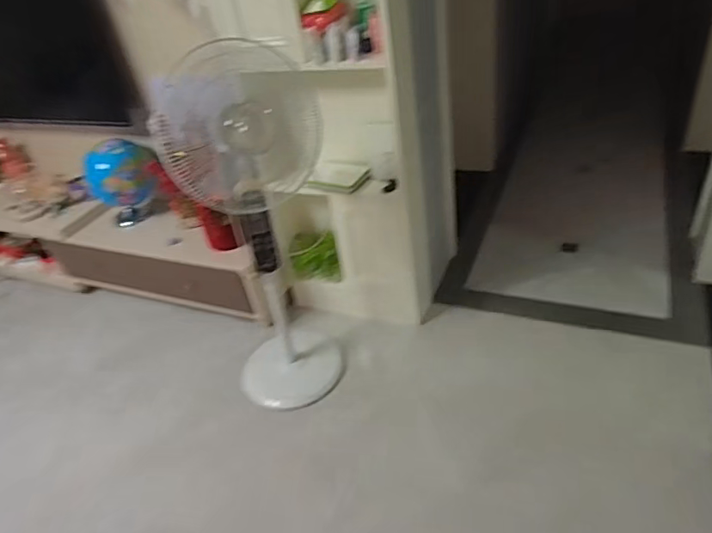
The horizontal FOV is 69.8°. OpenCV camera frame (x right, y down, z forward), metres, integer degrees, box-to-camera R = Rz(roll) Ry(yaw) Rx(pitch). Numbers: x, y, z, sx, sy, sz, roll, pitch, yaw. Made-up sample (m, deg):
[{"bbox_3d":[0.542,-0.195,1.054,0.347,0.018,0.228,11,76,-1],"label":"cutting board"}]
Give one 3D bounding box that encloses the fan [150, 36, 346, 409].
[{"bbox_3d":[-0.280,-0.052,1.704,0.418,1.204,0.328,-12,37,-1],"label":"fan"}]

